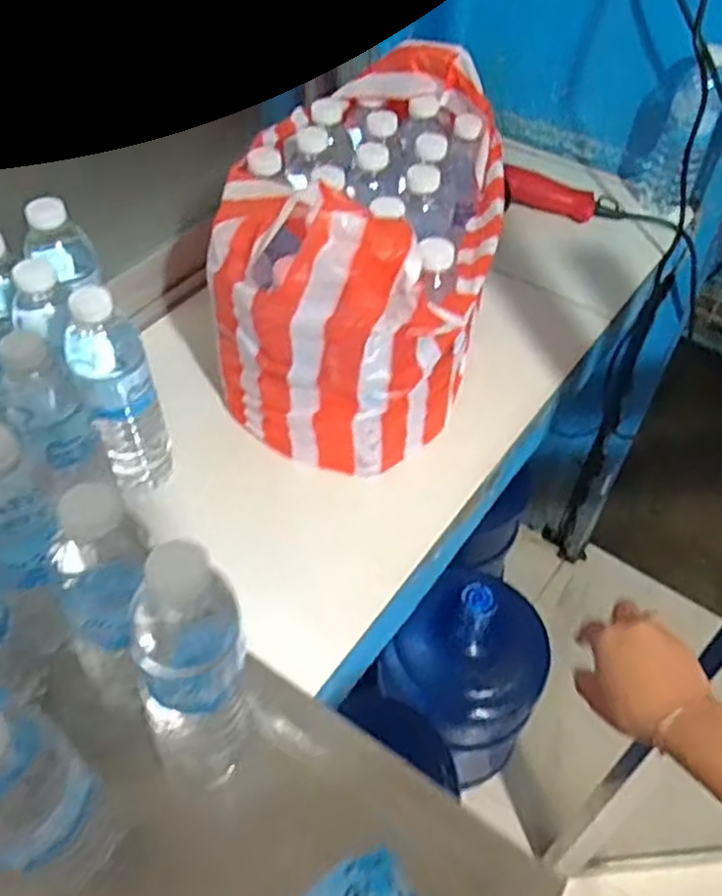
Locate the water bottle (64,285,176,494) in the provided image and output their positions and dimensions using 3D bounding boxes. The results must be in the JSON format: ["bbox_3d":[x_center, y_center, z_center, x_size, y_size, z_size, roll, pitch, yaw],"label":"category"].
[{"bbox_3d":[-0.200,-0.037,0.625,0.057,0.201,0.050,-11,51,-11],"label":"water bottle"}]

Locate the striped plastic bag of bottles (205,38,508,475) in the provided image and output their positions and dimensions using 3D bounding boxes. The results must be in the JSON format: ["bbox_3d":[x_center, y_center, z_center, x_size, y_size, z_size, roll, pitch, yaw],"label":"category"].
[{"bbox_3d":[0.010,-0.197,0.727,0.226,0.243,0.368,14,50,10],"label":"striped plastic bag of bottles"}]

